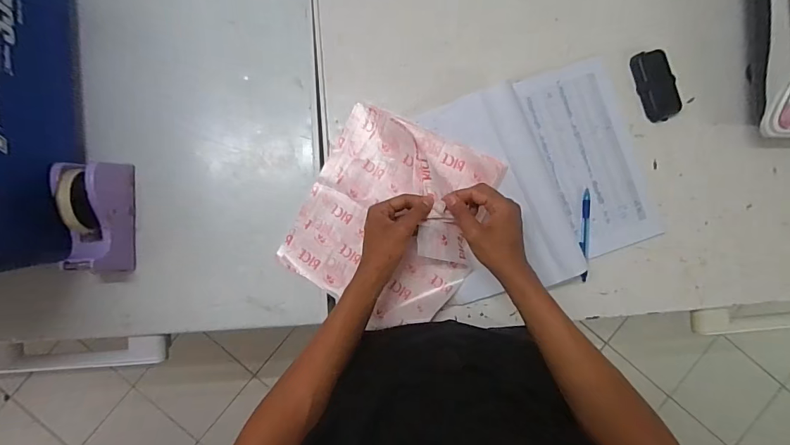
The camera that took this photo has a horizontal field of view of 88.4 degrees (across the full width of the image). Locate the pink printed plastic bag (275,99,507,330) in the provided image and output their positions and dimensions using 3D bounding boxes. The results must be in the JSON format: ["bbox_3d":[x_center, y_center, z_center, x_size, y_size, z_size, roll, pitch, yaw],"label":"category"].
[{"bbox_3d":[-0.004,-0.006,0.593,0.255,0.073,0.283,27,90,-1],"label":"pink printed plastic bag"}]

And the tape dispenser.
[{"bbox_3d":[-0.419,-0.006,0.565,0.051,0.119,0.150,0,90,-1],"label":"tape dispenser"}]

